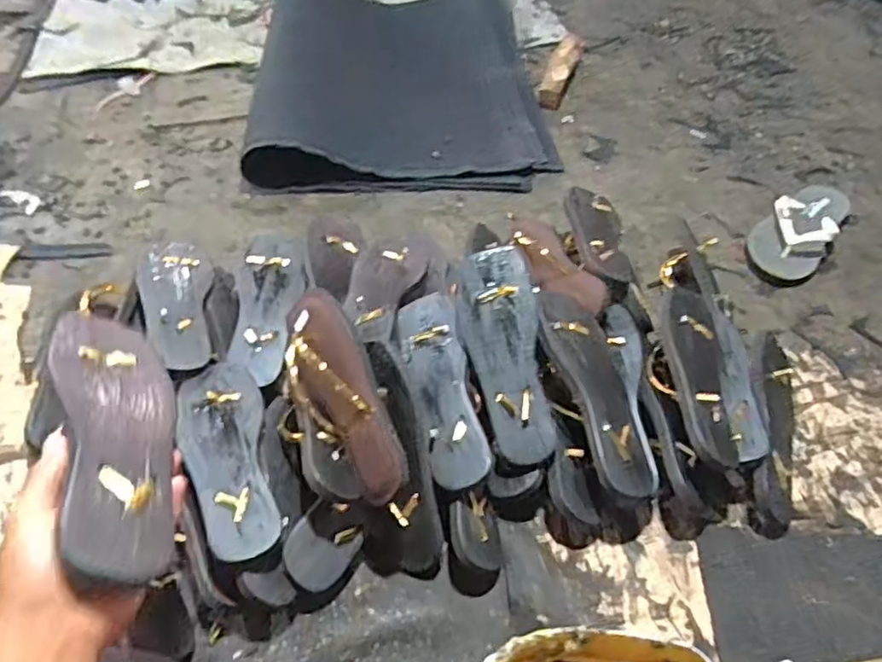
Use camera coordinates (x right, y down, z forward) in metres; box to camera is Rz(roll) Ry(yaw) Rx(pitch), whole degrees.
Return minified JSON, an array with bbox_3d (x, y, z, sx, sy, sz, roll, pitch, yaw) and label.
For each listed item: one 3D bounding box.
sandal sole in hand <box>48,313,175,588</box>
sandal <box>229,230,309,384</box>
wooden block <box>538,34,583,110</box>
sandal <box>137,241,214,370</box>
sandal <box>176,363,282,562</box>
[{"bbox_3d":[-0.216,0.065,0.434,0.083,0.012,0.227,20,27,-47],"label":"sandal sole in hand"},{"bbox_3d":[-0.215,-0.041,0.809,0.085,0.027,0.244,-4,49,-4],"label":"sandal"},{"bbox_3d":[0.253,-0.552,1.332,0.055,0.044,0.268,15,52,12],"label":"wooden block"},{"bbox_3d":[-0.322,-0.043,0.789,0.084,0.039,0.222,-15,51,-14],"label":"sandal"},{"bbox_3d":[-0.221,0.122,0.657,0.082,0.023,0.243,-13,50,-12],"label":"sandal"}]

